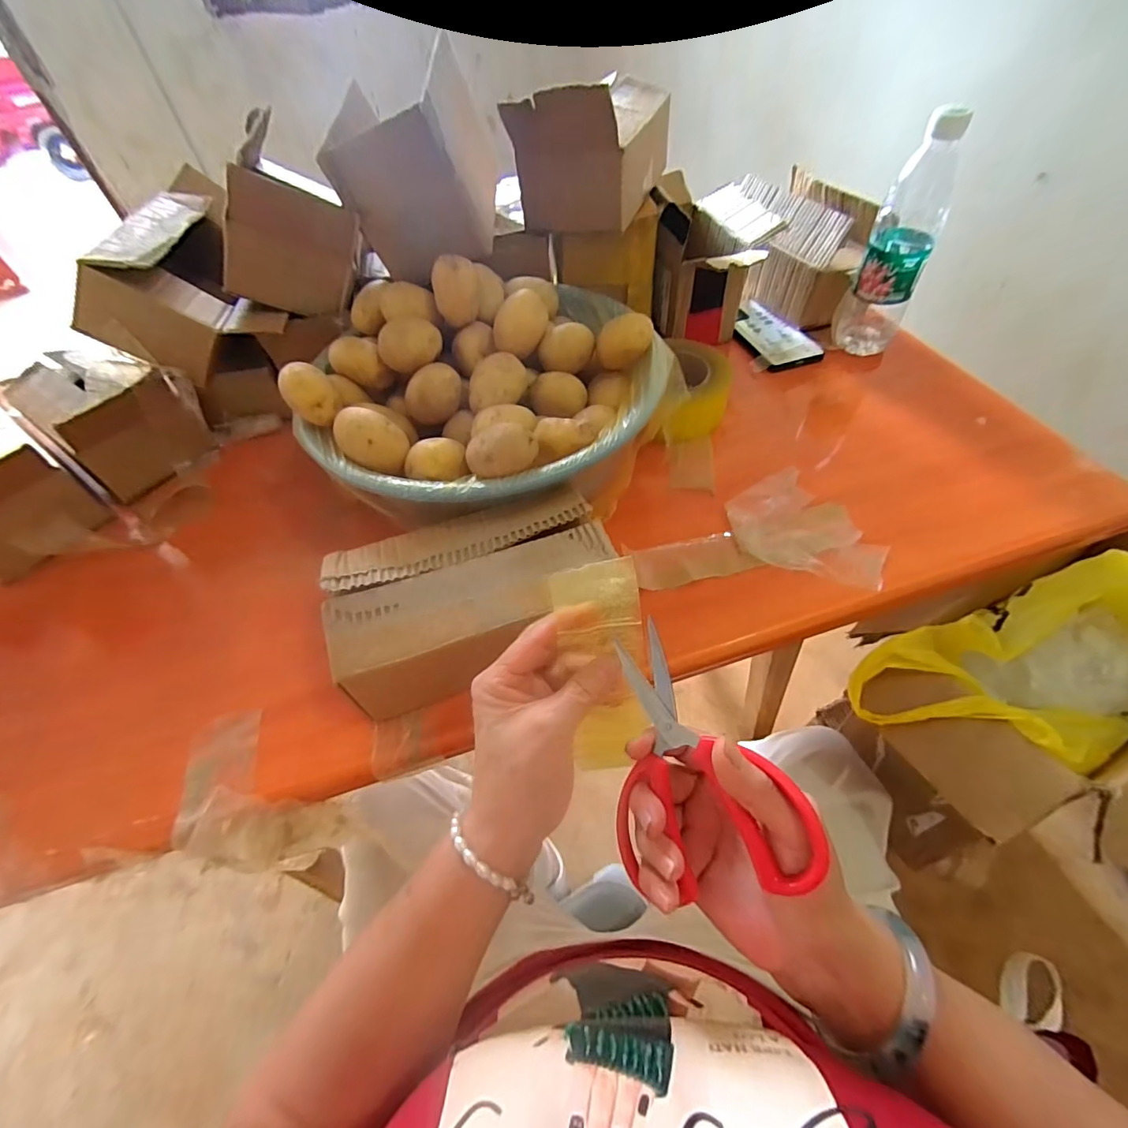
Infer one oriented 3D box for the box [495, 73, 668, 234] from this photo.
[{"bbox_3d":[0.035,-0.444,0.523,0.109,0.106,0.210,16,57,15],"label":"box"}]

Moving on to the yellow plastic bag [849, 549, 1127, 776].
[{"bbox_3d":[0.481,0.094,0.479,0.414,0.113,0.145,-18,55,-9],"label":"yellow plastic bag"}]

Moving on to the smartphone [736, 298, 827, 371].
[{"bbox_3d":[0.262,-0.302,0.657,0.077,0.014,0.147,-20,56,-10],"label":"smartphone"}]

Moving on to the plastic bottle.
[{"bbox_3d":[0.366,-0.342,0.551,0.069,0.221,0.057,25,60,20],"label":"plastic bottle"}]

